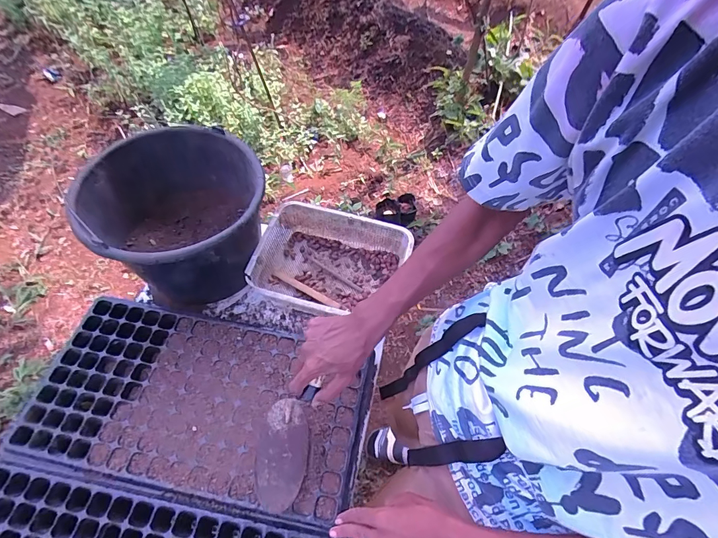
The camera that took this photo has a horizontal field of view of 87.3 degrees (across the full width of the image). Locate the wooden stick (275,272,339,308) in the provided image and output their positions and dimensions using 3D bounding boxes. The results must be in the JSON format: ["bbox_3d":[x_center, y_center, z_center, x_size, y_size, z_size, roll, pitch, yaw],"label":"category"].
[{"bbox_3d":[-0.107,0.043,0.761,0.153,0.006,0.017,28,58,14],"label":"wooden stick"}]

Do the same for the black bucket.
[{"bbox_3d":[-0.321,-0.082,0.701,0.292,0.209,0.277,1,58,-2],"label":"black bucket"}]

